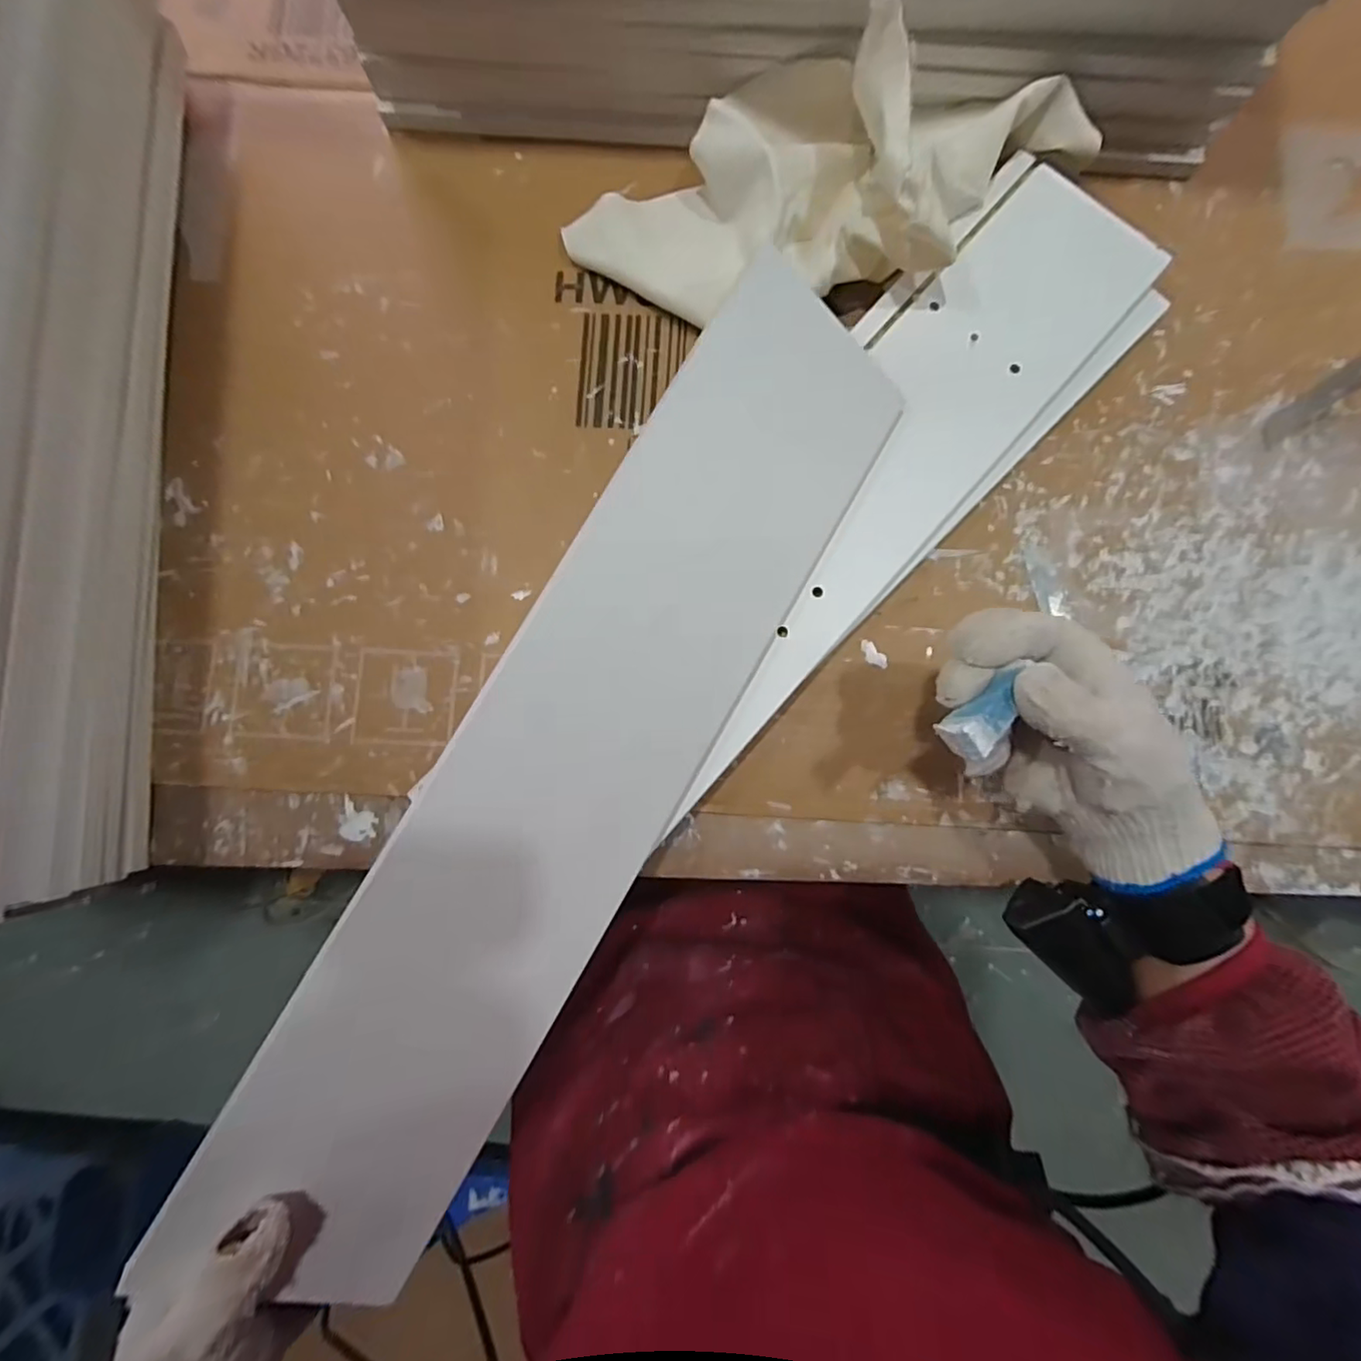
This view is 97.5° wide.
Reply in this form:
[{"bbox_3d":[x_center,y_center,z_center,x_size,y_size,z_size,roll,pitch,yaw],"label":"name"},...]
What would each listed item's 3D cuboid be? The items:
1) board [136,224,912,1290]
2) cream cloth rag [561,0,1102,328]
[{"bbox_3d":[-0.045,0.035,0.303,0.125,0.015,0.533,33,83,-26],"label":"board"},{"bbox_3d":[0.093,-0.305,0.363,0.331,0.089,0.146,0,84,1],"label":"cream cloth rag"}]

